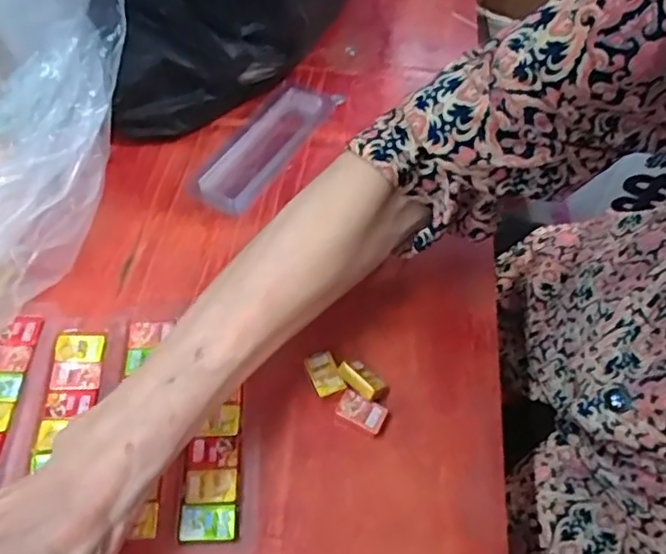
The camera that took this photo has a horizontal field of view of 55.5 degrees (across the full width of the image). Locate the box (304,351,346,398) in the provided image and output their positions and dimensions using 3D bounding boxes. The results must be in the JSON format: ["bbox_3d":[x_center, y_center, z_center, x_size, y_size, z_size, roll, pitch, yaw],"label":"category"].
[{"bbox_3d":[-0.005,0.055,0.355,0.017,0.010,0.026,-16,58,-15],"label":"box"}]

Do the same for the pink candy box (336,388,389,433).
[{"bbox_3d":[0.015,0.073,0.343,0.026,0.006,0.016,26,57,13],"label":"pink candy box"}]

